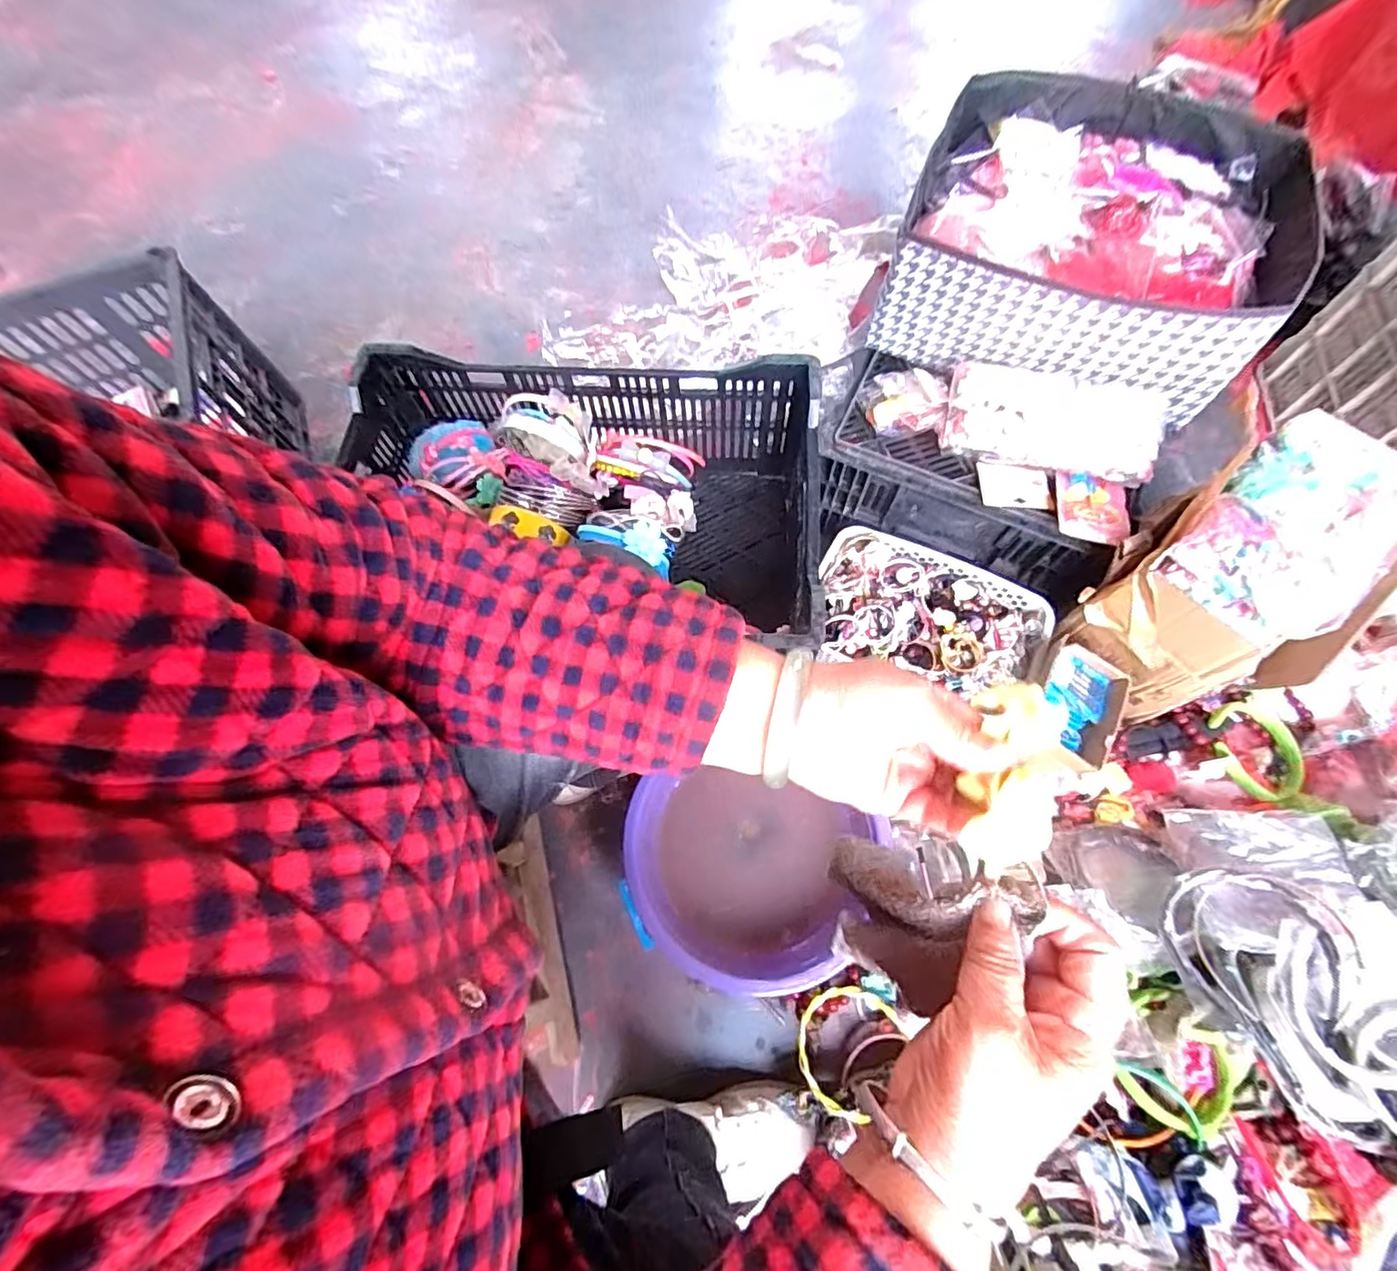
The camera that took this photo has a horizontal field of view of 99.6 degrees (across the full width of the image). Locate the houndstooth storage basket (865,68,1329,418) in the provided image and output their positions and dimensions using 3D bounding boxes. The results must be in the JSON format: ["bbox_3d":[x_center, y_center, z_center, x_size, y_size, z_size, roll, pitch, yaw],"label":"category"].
[{"bbox_3d":[0.467,-0.482,0.725,0.404,0.162,0.377,19,70,9],"label":"houndstooth storage basket"}]

